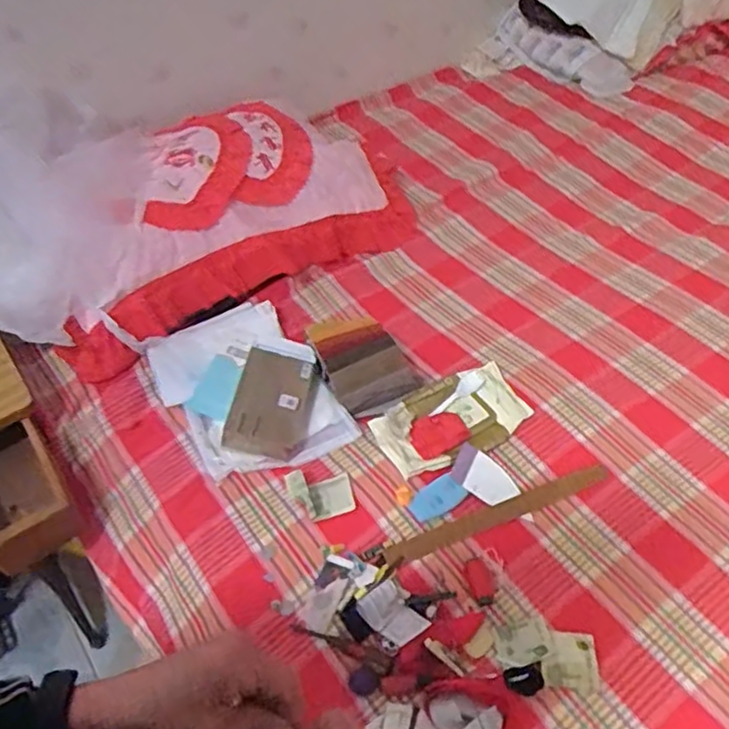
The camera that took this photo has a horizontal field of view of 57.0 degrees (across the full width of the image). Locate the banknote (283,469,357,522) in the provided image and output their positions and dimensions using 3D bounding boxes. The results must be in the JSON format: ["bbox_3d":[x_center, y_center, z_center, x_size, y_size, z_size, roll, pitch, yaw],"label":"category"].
[{"bbox_3d":[-0.058,0.170,0.892,0.084,0.030,0.070,-16,52,-12],"label":"banknote"}]

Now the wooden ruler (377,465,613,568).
[{"bbox_3d":[0.177,0.196,0.884,0.322,0.008,0.032,-19,52,-14],"label":"wooden ruler"}]

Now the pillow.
[{"bbox_3d":[-0.239,-0.269,1.158,0.677,0.191,0.362,-31,56,-22],"label":"pillow"}]

